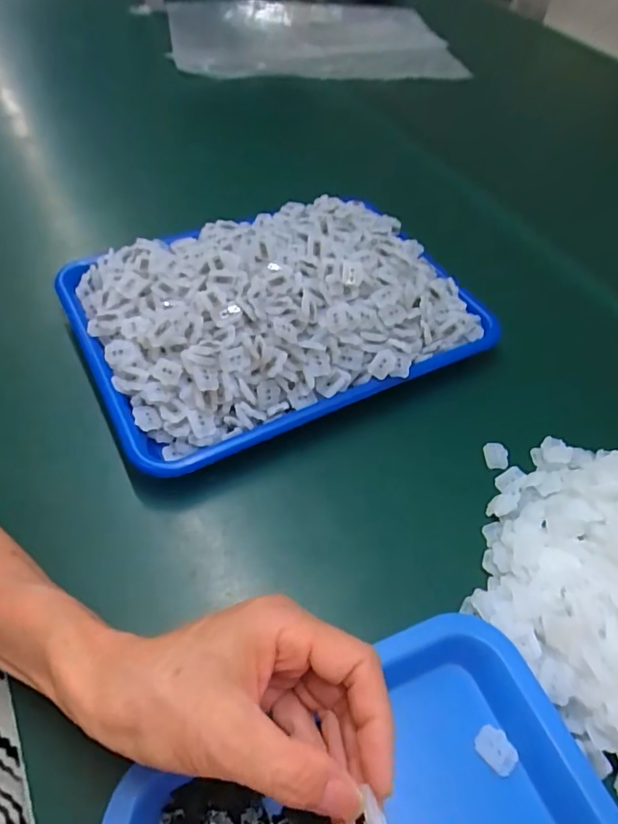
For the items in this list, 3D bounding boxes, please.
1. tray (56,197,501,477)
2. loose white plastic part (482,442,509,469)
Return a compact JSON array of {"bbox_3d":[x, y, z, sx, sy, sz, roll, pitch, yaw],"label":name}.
[{"bbox_3d":[-0.024,-0.101,0.428,0.318,0.055,0.228,-22,58,-20],"label":"tray"},{"bbox_3d":[0.145,0.034,0.397,0.018,0.004,0.022,4,53,-2],"label":"loose white plastic part"}]

